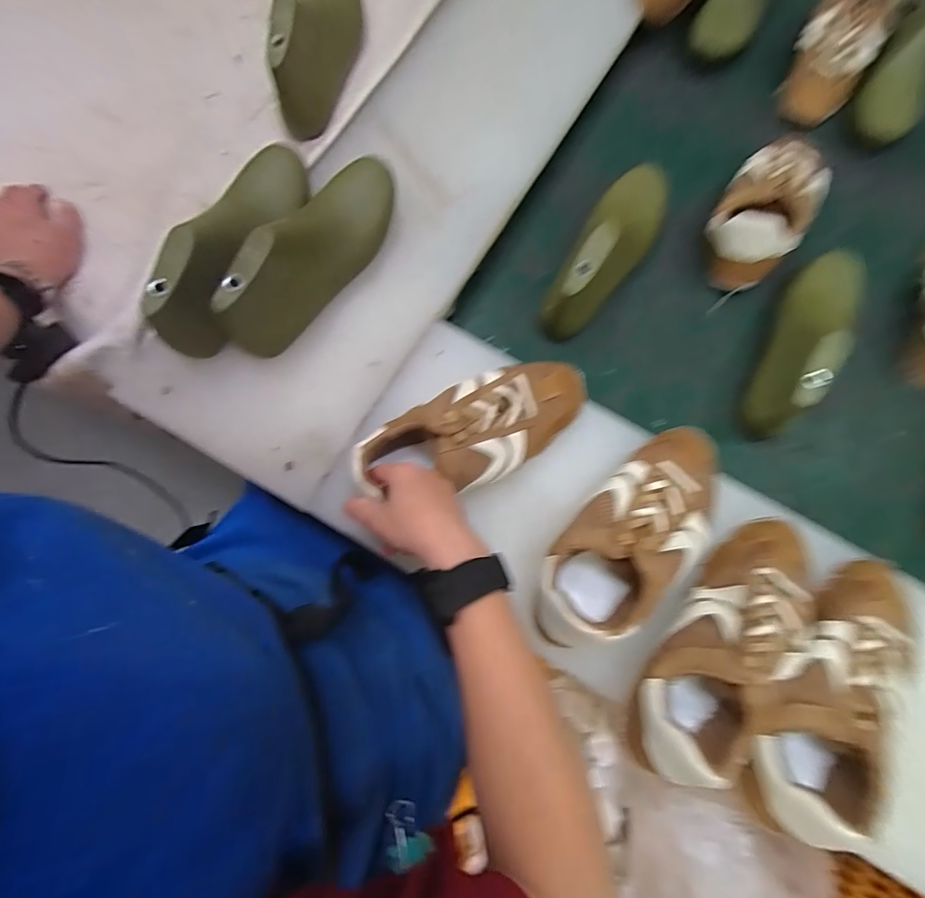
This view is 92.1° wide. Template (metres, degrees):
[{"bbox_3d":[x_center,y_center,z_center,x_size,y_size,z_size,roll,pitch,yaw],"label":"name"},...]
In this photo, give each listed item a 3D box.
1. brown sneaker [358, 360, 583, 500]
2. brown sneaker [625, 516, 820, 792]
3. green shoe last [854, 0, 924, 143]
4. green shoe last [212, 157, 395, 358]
[{"bbox_3d":[0.014,-0.014,0.421,0.229,0.080,0.091,-19,78,-13],"label":"brown sneaker"},{"bbox_3d":[0.230,0.163,0.378,0.091,0.076,0.246,39,78,7],"label":"brown sneaker"},{"bbox_3d":[0.626,-0.535,0.618,0.089,0.088,0.226,35,78,7],"label":"green shoe last"},{"bbox_3d":[-0.151,-0.210,0.455,0.075,0.091,0.250,31,77,6],"label":"green shoe last"}]

